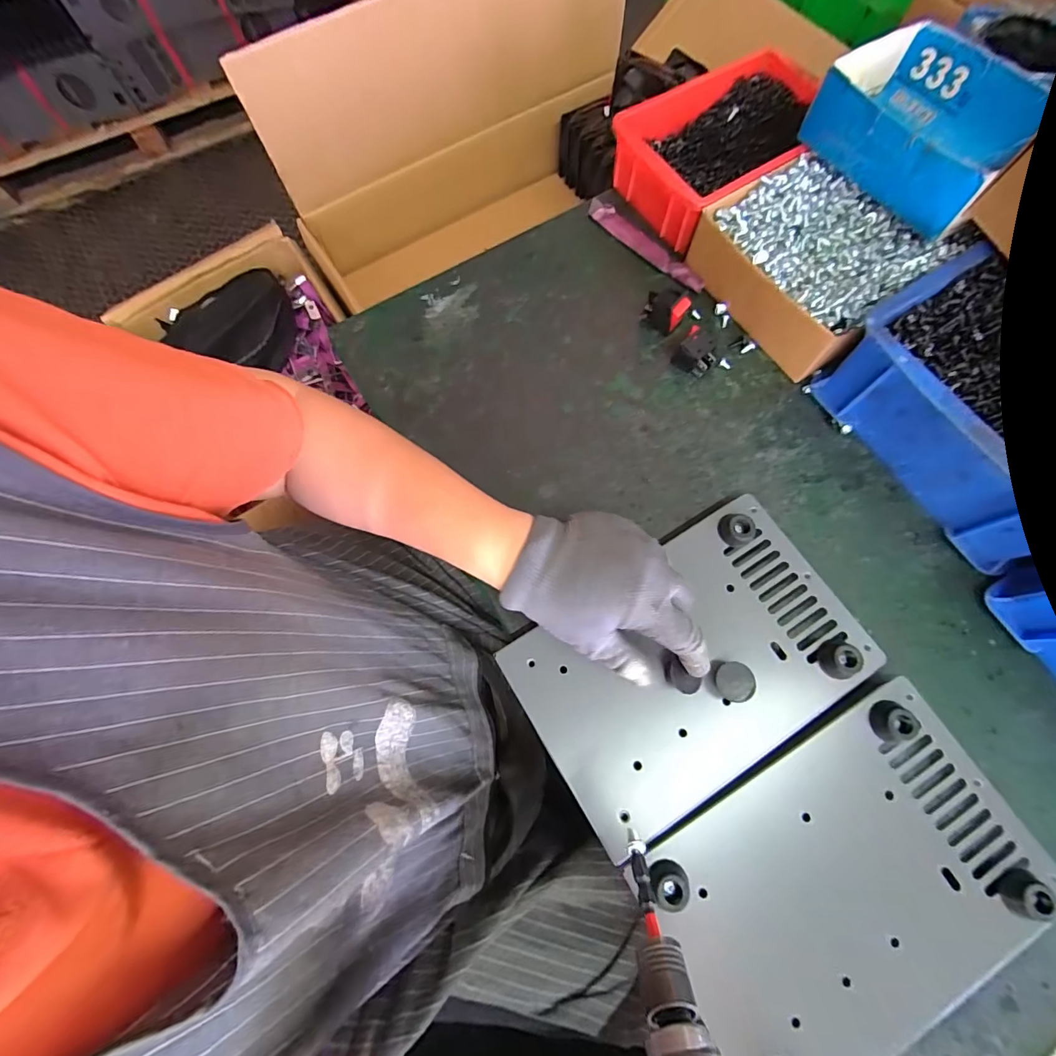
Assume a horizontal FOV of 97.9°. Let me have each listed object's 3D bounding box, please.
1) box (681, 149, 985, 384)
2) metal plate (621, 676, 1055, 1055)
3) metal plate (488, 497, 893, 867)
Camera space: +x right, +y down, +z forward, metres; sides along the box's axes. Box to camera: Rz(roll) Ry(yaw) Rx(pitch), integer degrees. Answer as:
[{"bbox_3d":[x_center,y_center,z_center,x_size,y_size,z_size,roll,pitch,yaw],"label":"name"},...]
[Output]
[{"bbox_3d":[0.240,-0.229,0.405,0.142,0.073,0.164,-37,76,-10],"label":"box"},{"bbox_3d":[0.196,0.217,0.281,0.223,0.027,0.140,-32,74,-9],"label":"metal plate"},{"bbox_3d":[0.112,0.090,0.316,0.224,0.028,0.145,-30,73,-12],"label":"metal plate"}]

